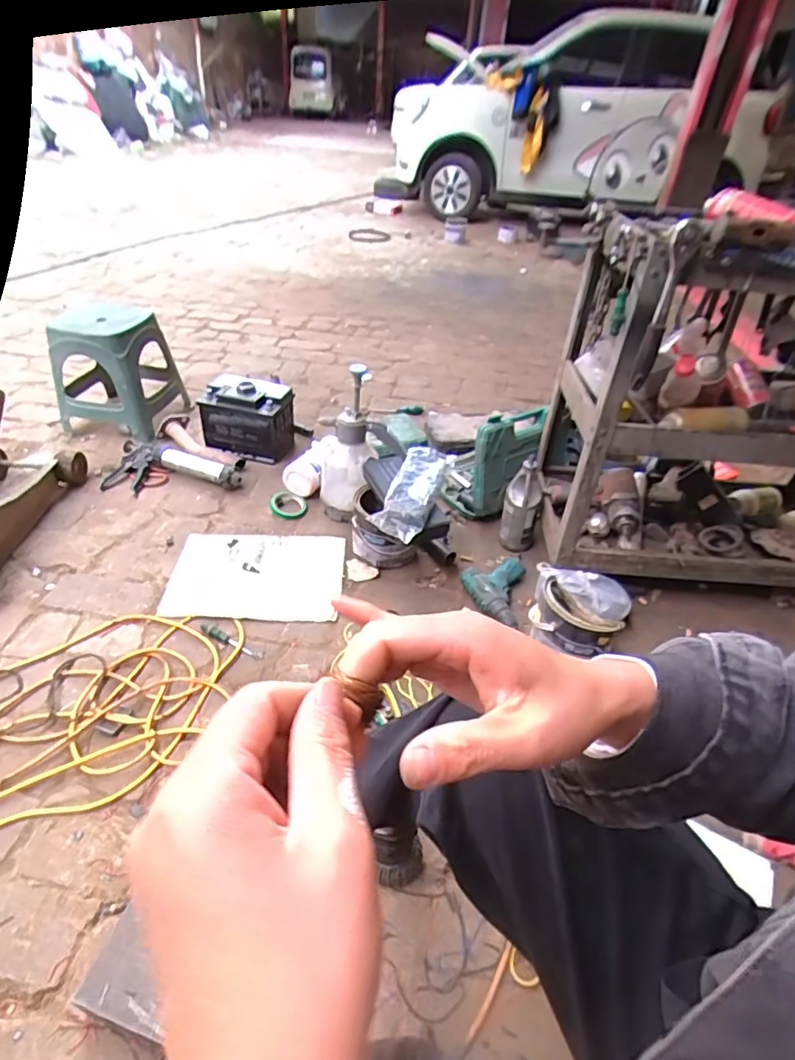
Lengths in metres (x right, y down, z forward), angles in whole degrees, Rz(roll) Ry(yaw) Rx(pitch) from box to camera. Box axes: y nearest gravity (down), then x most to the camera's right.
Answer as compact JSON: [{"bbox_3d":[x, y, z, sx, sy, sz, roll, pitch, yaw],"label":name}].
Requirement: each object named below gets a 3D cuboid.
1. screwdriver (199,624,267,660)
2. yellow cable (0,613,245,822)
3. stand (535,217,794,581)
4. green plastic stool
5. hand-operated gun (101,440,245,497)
[{"bbox_3d":[-0.325,0.219,1.071,0.142,0.016,0.023,18,40,15],"label":"screwdriver"},{"bbox_3d":[-0.541,0.313,0.930,0.573,0.021,0.330,-24,47,-32],"label":"yellow cable"},{"bbox_3d":[0.746,-0.241,1.121,0.824,0.616,0.339,4,38,-2],"label":"stand"},{"bbox_3d":[-0.784,-0.455,1.514,0.293,0.285,0.269,10,38,5],"label":"green plastic stool"},{"bbox_3d":[-0.572,-0.155,1.404,0.337,0.061,0.154,7,41,2],"label":"hand-operated gun"}]

